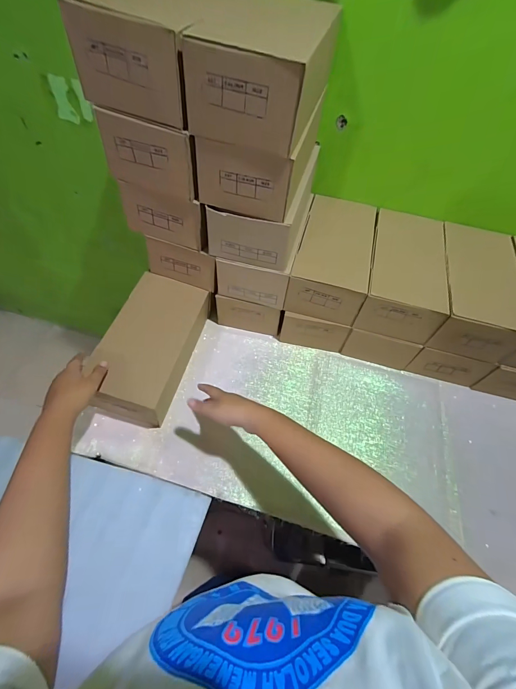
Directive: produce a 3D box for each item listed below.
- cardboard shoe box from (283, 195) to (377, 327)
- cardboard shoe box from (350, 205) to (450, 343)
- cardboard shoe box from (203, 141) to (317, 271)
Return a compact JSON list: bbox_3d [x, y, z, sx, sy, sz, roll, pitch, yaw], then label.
[{"bbox_3d":[0.157,-0.186,0.664,0.136,0.091,0.264,15,56,5],"label":"cardboard shoe box"},{"bbox_3d":[0.294,-0.145,0.656,0.139,0.103,0.265,15,56,5],"label":"cardboard shoe box"},{"bbox_3d":[0.022,-0.274,0.600,0.141,0.100,0.266,17,56,7],"label":"cardboard shoe box"}]

